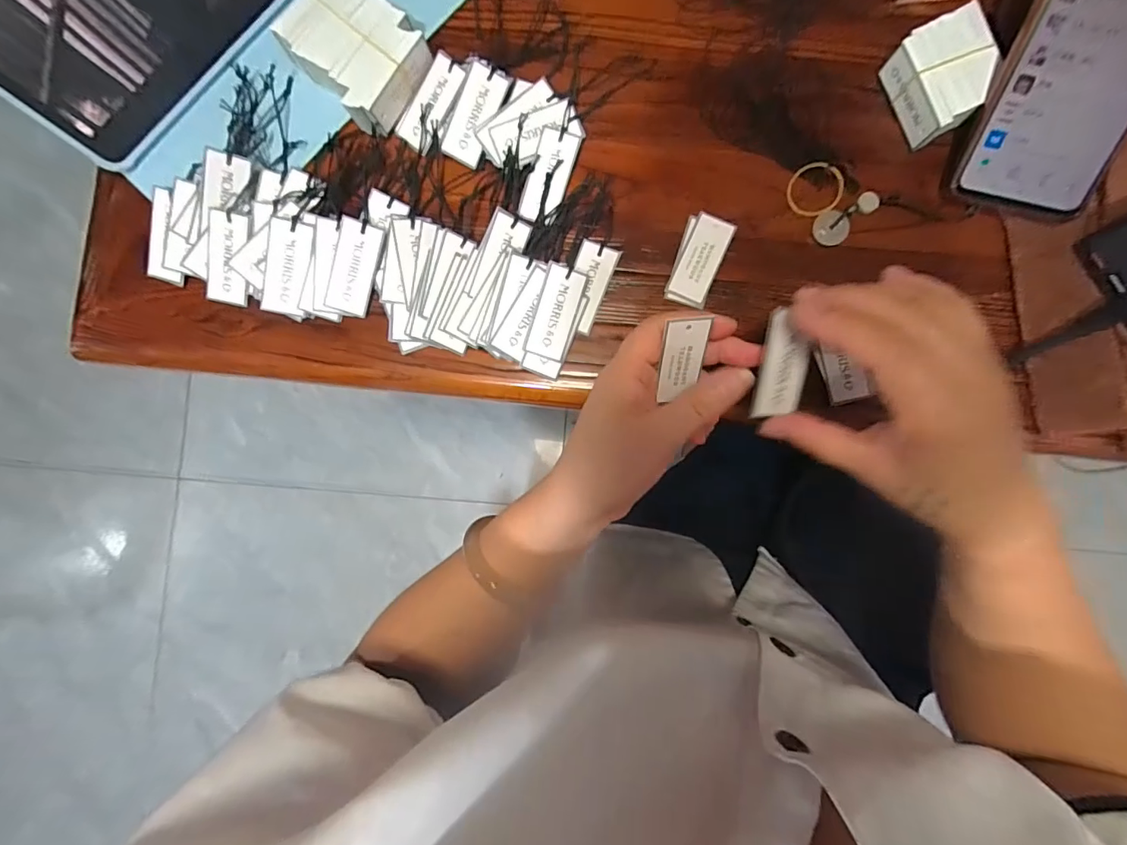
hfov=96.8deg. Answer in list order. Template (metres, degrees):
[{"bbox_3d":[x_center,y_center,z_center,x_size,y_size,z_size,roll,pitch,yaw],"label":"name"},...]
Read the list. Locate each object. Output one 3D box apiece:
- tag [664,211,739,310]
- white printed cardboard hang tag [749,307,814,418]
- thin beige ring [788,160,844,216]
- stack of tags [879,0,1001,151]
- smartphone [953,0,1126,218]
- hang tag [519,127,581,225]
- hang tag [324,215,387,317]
[{"bbox_3d":[0.088,-0.105,0.325,0.029,0.005,0.060,20,89,3],"label":"tag"},{"bbox_3d":[0.116,-0.030,0.261,0.027,0.004,0.056,3,108,-9],"label":"white printed cardboard hang tag"},{"bbox_3d":[0.162,-0.149,0.322,0.033,0.005,0.032,2,97,14],"label":"thin beige ring"},{"bbox_3d":[0.235,-0.212,0.309,0.050,0.024,0.061,-24,87,1],"label":"stack of tags"},{"bbox_3d":[0.291,-0.204,0.273,0.077,0.010,0.161,16,115,3],"label":"smartphone"},{"bbox_3d":[-0.009,-0.159,0.323,0.025,0.006,0.063,16,88,3],"label":"hang tag"},{"bbox_3d":[-0.134,-0.099,0.321,0.026,0.004,0.057,15,100,-16],"label":"hang tag"}]

